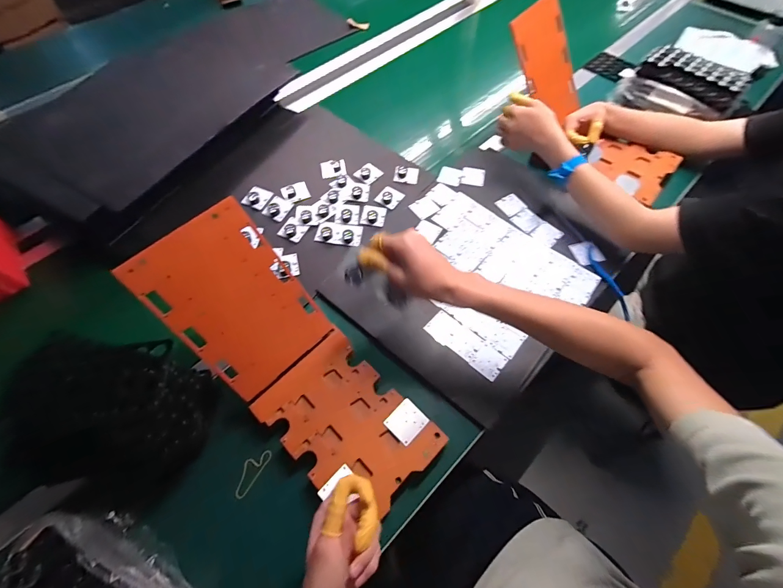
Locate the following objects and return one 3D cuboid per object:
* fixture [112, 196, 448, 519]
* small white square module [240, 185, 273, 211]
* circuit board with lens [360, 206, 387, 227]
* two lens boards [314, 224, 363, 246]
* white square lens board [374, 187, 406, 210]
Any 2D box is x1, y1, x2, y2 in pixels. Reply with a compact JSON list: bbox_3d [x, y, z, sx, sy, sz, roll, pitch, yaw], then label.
[{"bbox_3d":[-0.134,0.091,0.469,0.419,0.097,0.158,47,71,-6],"label":"fixture"},{"bbox_3d":[-0.274,-0.198,0.703,0.045,0.014,0.048,19,65,12],"label":"small white square module"},{"bbox_3d":[-0.036,-0.161,0.700,0.047,0.020,0.047,7,63,6],"label":"circuit board with lens"},{"bbox_3d":[-0.103,-0.120,0.674,0.087,0.010,0.047,5,63,5],"label":"two lens boards"},{"bbox_3d":[-0.004,-0.204,0.723,0.049,0.014,0.048,28,67,15],"label":"white square lens board"}]

